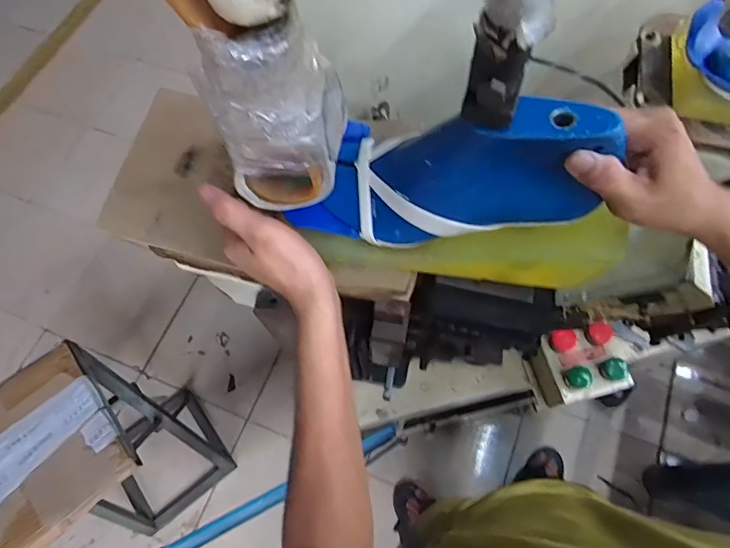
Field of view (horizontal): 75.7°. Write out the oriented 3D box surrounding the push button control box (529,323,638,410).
[{"bbox_3d":[0.362,0.153,0.797,0.125,0.084,0.118,-13,68,-2],"label":"push button control box"}]

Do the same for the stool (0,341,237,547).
[{"bbox_3d":[-0.594,0.449,1.144,0.297,0.664,0.313,-39,71,-12],"label":"stool"}]

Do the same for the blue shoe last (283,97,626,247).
[{"bbox_3d":[0.071,-0.095,0.398,0.249,0.104,0.110,-4,64,33],"label":"blue shoe last"}]

